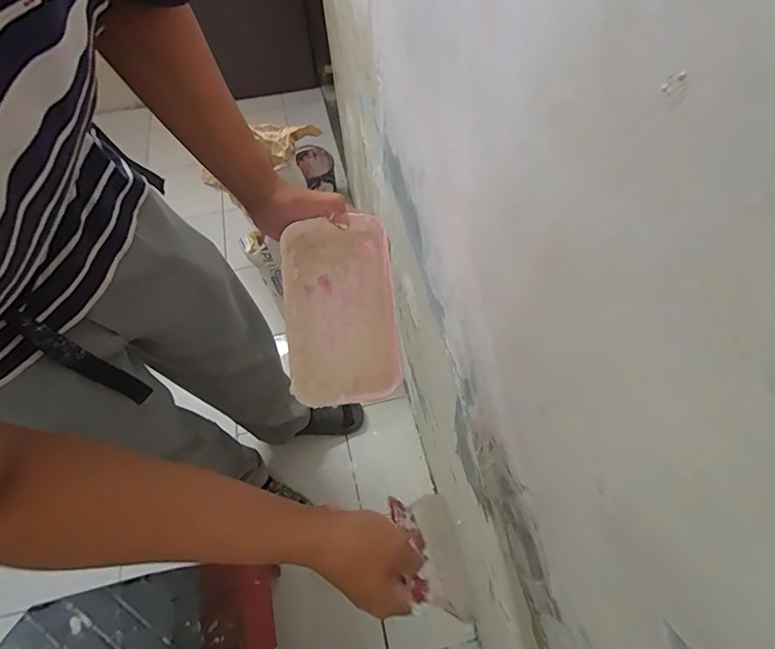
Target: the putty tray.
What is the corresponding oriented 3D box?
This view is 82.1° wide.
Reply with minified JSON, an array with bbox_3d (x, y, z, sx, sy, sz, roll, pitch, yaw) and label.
[{"bbox_3d":[-0.049,-0.013,0.481,0.109,0.078,0.183,-7,84,-8],"label":"putty tray"}]

